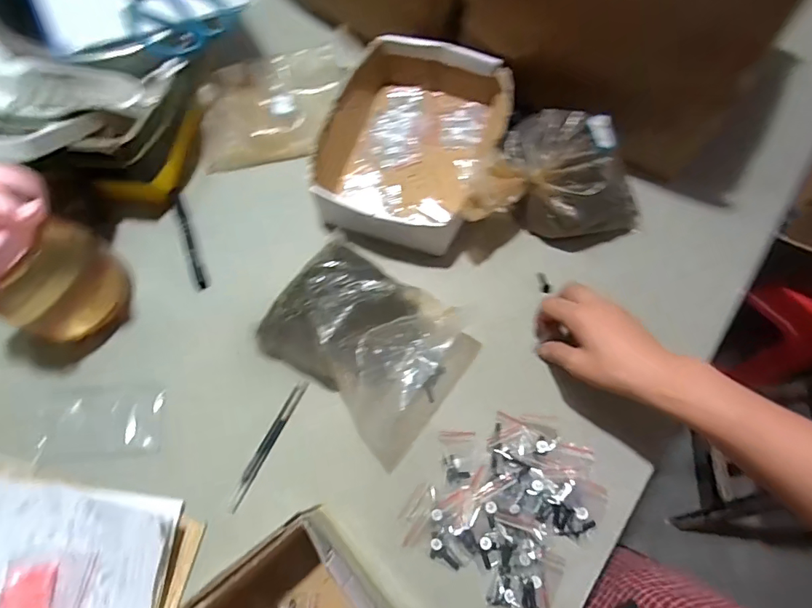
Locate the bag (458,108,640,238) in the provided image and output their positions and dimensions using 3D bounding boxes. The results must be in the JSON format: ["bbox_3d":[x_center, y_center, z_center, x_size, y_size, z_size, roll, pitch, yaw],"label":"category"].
[{"bbox_3d":[0.166,-0.138,0.511,0.203,0.100,0.119,2,69,1],"label":"bag"}]

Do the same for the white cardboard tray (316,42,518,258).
[{"bbox_3d":[0.006,-0.192,0.548,0.189,0.067,0.245,16,71,7],"label":"white cardboard tray"}]

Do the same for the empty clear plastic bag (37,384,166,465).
[{"bbox_3d":[-0.309,0.120,0.470,0.118,0.004,0.071,-4,70,-5],"label":"empty clear plastic bag"}]

